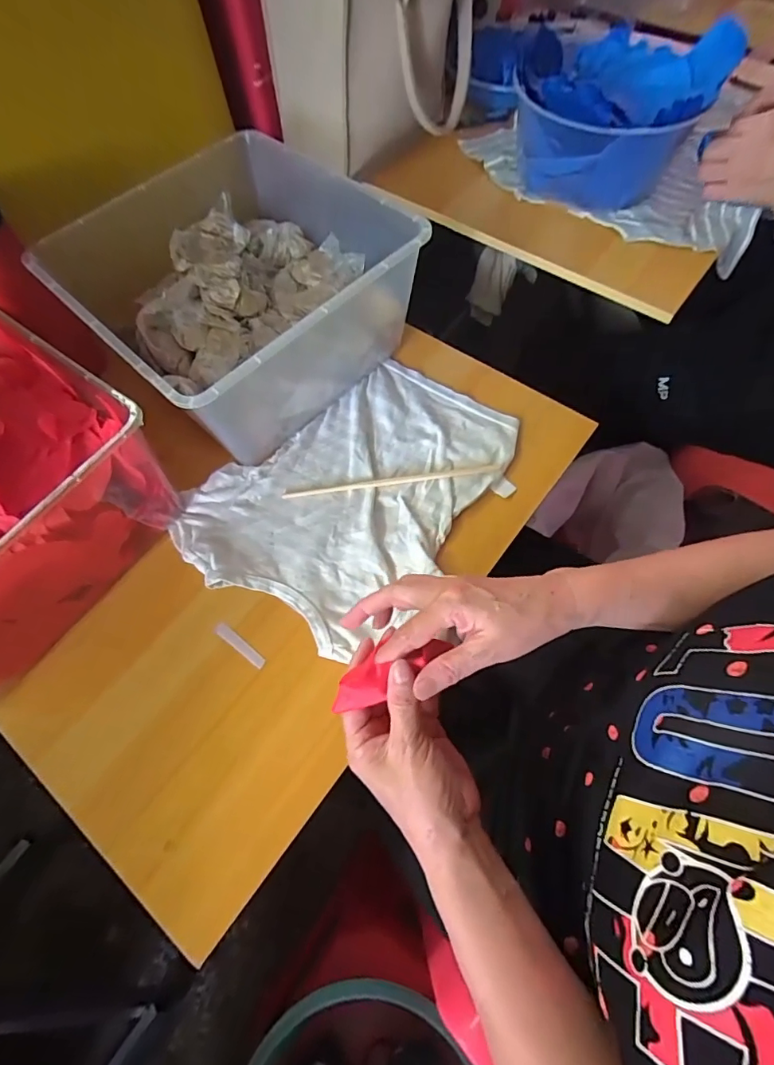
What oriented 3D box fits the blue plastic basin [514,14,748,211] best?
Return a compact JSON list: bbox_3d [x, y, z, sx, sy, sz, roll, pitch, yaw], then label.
[{"bbox_3d":[0.264,-0.498,0.573,0.204,0.124,0.223,-1,65,2],"label":"blue plastic basin"}]

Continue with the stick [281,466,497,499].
[{"bbox_3d":[0.004,-0.054,0.490,0.223,0.006,0.009,-6,65,-1],"label":"stick"}]

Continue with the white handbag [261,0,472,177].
[{"bbox_3d":[-0.025,-0.610,0.575,0.214,0.194,0.195,37,71,17],"label":"white handbag"}]

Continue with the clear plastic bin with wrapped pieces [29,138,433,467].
[{"bbox_3d":[-0.157,-0.256,0.517,0.293,0.139,0.299,-43,71,-16],"label":"clear plastic bin with wrapped pieces"}]

